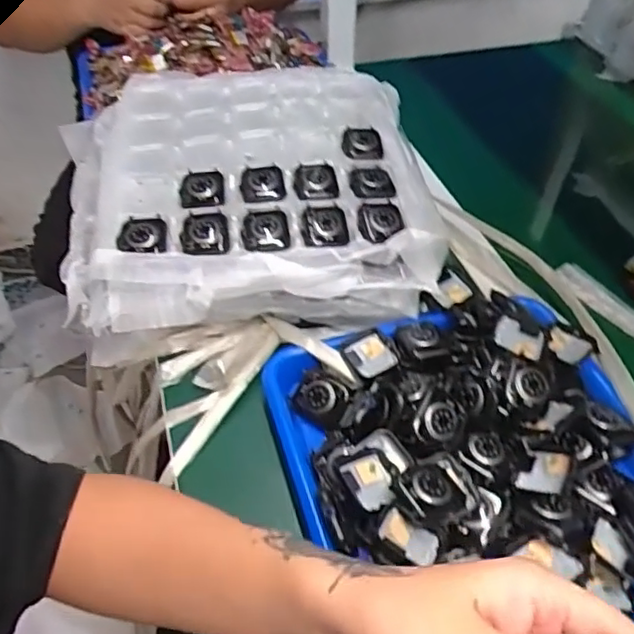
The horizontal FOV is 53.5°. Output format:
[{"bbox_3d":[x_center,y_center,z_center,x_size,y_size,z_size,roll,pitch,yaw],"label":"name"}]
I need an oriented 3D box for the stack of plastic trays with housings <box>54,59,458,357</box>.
[{"bbox_3d":[-0.071,-0.130,0.609,0.331,0.072,0.351,-8,46,-6],"label":"stack of plastic trays with housings"}]

